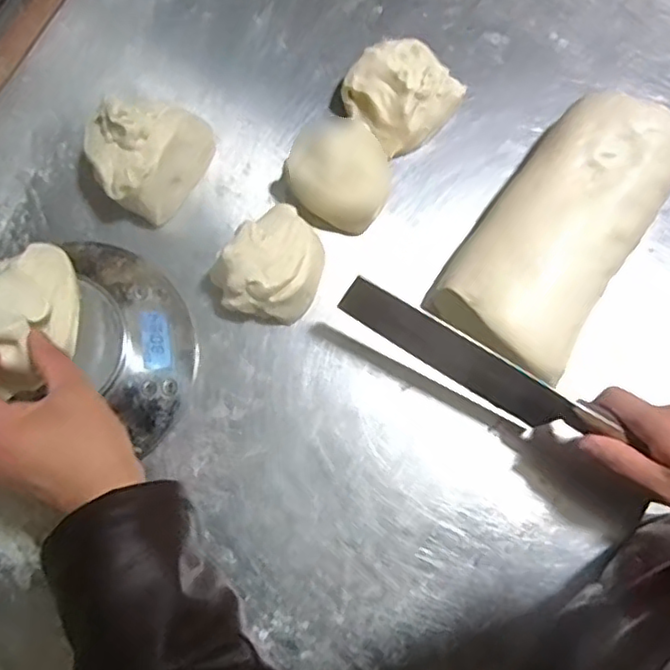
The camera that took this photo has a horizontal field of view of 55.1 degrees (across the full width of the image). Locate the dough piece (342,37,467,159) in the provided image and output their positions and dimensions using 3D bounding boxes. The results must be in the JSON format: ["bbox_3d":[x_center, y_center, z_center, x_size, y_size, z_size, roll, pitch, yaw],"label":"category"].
[{"bbox_3d":[0.059,-0.212,0.562,0.084,0.040,0.083,39,81,6],"label":"dough piece"}]

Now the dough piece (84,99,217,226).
[{"bbox_3d":[-0.154,-0.154,0.532,0.077,0.072,0.098,36,81,5],"label":"dough piece"}]

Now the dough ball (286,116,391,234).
[{"bbox_3d":[0.005,-0.137,0.544,0.083,0.051,0.075,22,80,3],"label":"dough ball"}]

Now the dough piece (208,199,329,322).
[{"bbox_3d":[-0.048,-0.053,0.520,0.095,0.055,0.078,-40,83,-8],"label":"dough piece"}]

